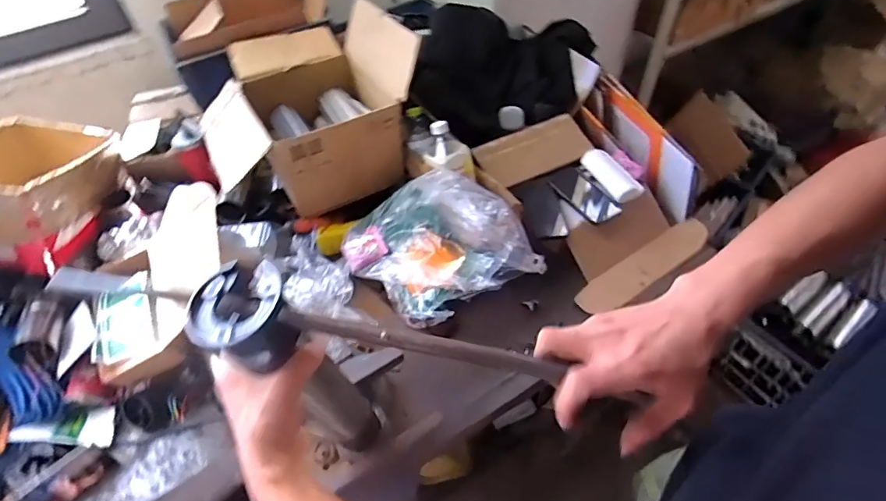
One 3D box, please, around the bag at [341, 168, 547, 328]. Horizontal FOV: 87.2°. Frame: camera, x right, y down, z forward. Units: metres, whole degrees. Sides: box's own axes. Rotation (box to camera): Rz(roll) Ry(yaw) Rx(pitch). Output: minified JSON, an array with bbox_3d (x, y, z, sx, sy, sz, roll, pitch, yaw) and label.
[{"bbox_3d":[-0.010,-0.028,0.915,0.355,0.172,0.260,-18,50,-11],"label":"bag"}]

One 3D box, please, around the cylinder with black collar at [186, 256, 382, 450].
[{"bbox_3d":[-0.138,0.139,0.508,0.066,0.364,0.067,-39,58,-16],"label":"cylinder with black collar"}]

